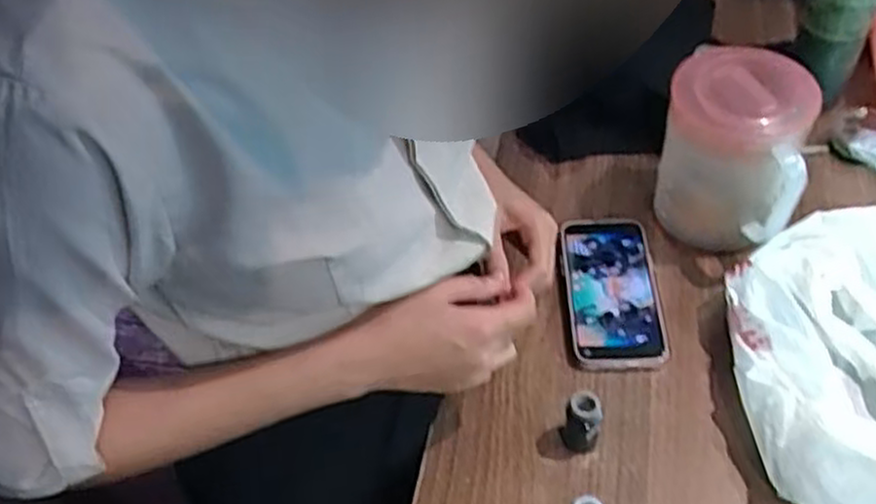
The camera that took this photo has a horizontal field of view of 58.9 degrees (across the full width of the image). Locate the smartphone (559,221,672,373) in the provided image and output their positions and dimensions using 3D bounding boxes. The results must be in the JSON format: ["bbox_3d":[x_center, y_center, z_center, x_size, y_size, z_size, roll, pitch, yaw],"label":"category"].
[{"bbox_3d":[0.161,0.033,0.717,0.084,0.015,0.170,-3,49,3],"label":"smartphone"}]

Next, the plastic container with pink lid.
[{"bbox_3d":[0.261,-0.084,0.699,0.116,0.159,0.103,13,52,16],"label":"plastic container with pink lid"}]

